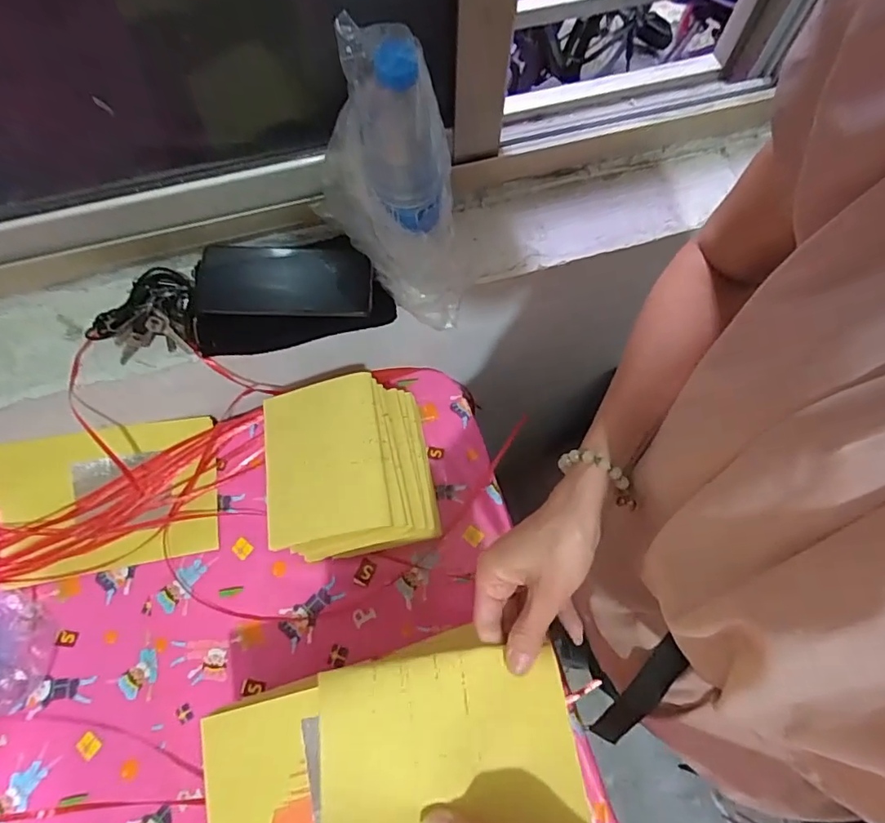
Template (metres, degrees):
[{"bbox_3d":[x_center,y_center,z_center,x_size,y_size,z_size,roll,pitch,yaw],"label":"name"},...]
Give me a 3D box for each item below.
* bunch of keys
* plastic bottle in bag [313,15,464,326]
[{"bbox_3d":[-0.298,-0.090,0.520,0.104,0.050,0.069,-15,69,-7],"label":"bunch of keys"},{"bbox_3d":[-0.048,-0.200,0.473,0.133,0.243,0.074,17,69,6],"label":"plastic bottle in bag"}]

